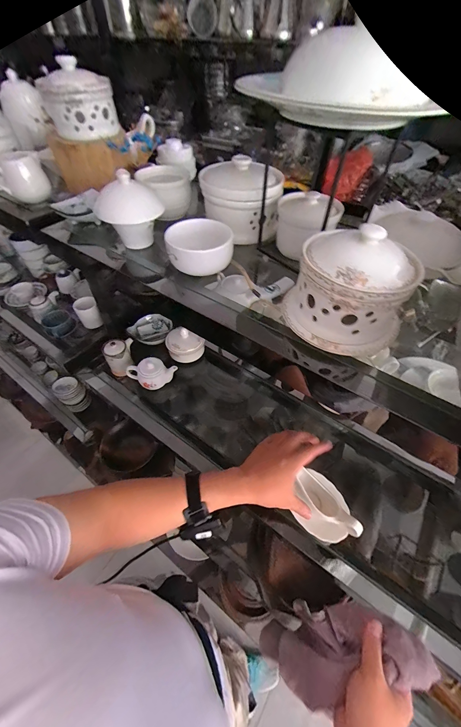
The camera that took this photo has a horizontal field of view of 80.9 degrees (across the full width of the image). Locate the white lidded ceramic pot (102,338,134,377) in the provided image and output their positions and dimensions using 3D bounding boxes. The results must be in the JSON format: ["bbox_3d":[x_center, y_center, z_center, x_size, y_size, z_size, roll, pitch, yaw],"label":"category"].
[{"bbox_3d":[-0.286,-0.016,0.705,0.067,0.090,0.068,0,52,-1],"label":"white lidded ceramic pot"}]

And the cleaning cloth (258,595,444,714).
[{"bbox_3d":[0.148,0.429,0.403,0.250,0.073,0.099,-35,46,29],"label":"cleaning cloth"}]

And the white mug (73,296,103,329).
[{"bbox_3d":[-0.427,-0.154,0.810,0.062,0.077,0.063,-30,58,-22],"label":"white mug"}]

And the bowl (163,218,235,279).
[{"bbox_3d":[-0.045,-0.175,0.413,0.094,0.053,0.094,0,52,-1],"label":"bowl"}]

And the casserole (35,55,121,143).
[{"bbox_3d":[-0.278,-0.482,0.496,0.120,0.091,0.105,-20,55,-16],"label":"casserole"}]

